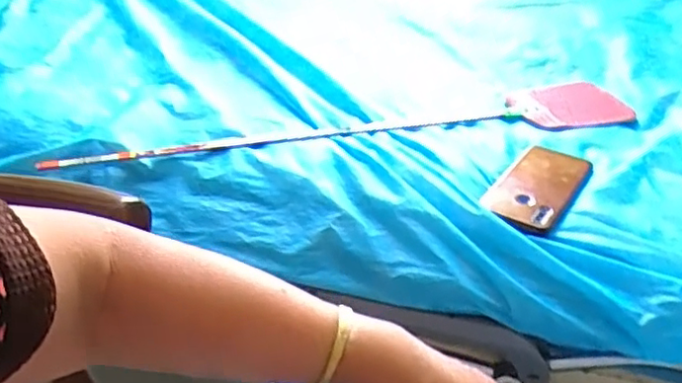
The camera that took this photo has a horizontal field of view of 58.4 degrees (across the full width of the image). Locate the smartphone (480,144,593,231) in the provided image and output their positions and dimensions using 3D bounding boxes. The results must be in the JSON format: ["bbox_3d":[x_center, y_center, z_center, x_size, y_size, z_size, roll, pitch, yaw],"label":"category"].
[{"bbox_3d":[0.221,-0.010,0.673,0.078,0.014,0.148,22,42,28],"label":"smartphone"}]

